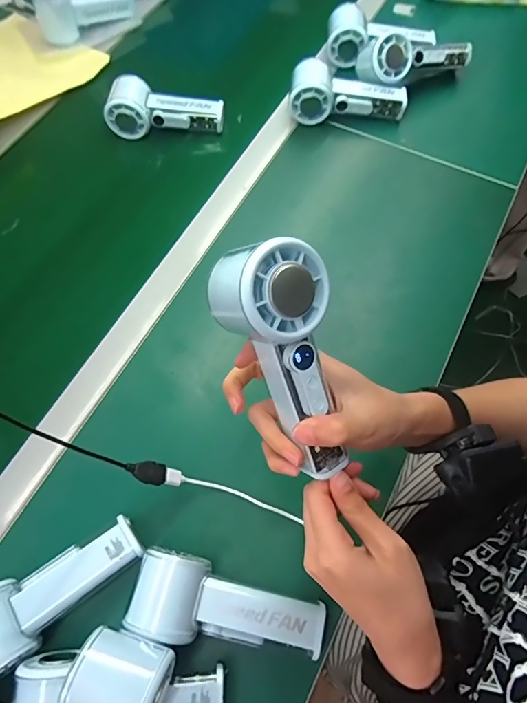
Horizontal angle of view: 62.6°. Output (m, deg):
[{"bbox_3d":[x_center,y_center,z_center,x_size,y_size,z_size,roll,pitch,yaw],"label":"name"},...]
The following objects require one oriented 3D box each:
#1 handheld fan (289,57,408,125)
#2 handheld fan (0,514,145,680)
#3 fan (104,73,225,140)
[{"bbox_3d":[0.113,-0.341,0.574,0.153,0.049,0.061,4,67,5],"label":"handheld fan"},{"bbox_3d":[-0.172,0.196,0.351,0.152,0.053,0.061,-35,69,-11],"label":"handheld fan"},{"bbox_3d":[-0.132,-0.335,0.587,0.157,0.046,0.060,-3,66,2],"label":"fan"}]

